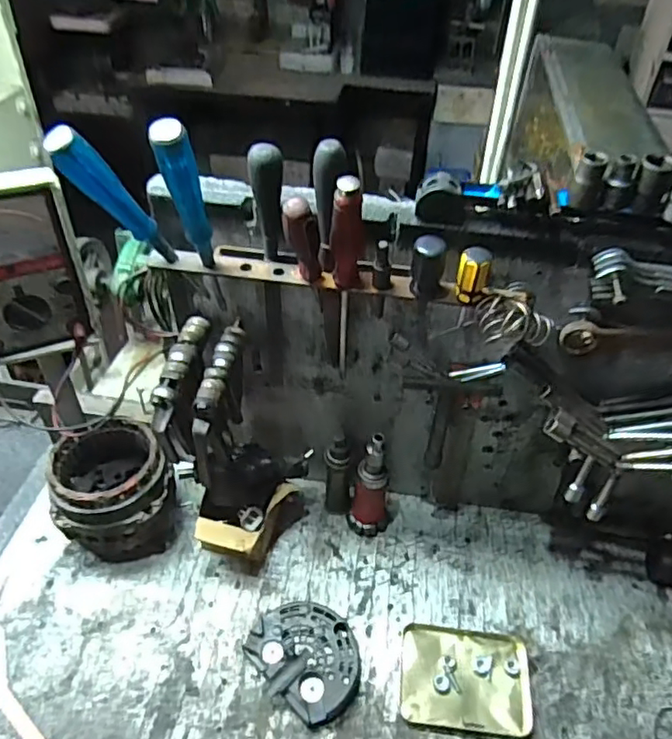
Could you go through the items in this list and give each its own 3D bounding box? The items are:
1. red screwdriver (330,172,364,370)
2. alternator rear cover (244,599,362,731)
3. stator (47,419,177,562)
[{"bbox_3d":[0.009,-0.068,0.534,0.024,0.224,0.024,2,52,2],"label":"red screwdriver"},{"bbox_3d":[-0.029,0.292,0.621,0.121,0.022,0.099,28,48,24],"label":"alternator rear cover"},{"bbox_3d":[-0.254,0.146,0.699,0.121,0.123,0.127,2,43,-2],"label":"stator"}]

